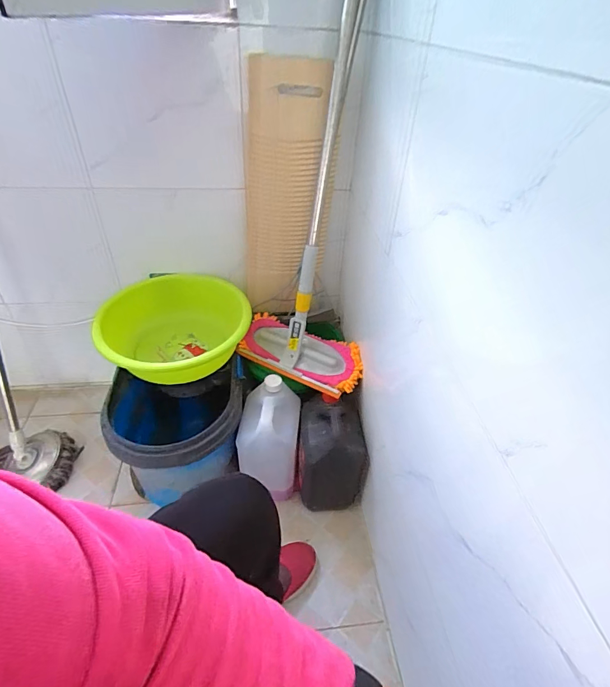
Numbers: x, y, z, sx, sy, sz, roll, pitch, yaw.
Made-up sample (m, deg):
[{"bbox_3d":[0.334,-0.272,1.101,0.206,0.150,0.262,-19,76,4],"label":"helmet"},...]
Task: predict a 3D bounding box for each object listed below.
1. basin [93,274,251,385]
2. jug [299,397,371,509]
[{"bbox_3d":[-0.296,-0.020,0.936,0.316,0.135,0.319,2,40,-2],"label":"basin"},{"bbox_3d":[0.056,0.252,0.933,0.136,0.240,0.160,1,40,-3],"label":"jug"}]

